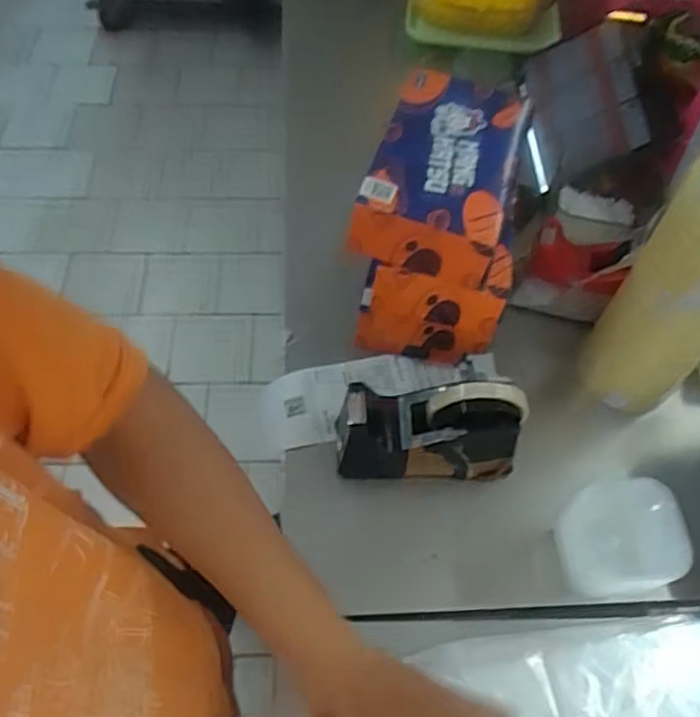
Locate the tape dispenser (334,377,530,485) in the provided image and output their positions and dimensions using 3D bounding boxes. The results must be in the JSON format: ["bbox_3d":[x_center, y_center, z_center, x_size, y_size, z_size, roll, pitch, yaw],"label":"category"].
[{"bbox_3d":[0.067,0.057,0.574,0.156,0.090,0.068,2,59,-1],"label":"tape dispenser"}]

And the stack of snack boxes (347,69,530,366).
[{"bbox_3d":[0.079,-0.108,0.600,0.133,0.205,0.166,15,60,7],"label":"stack of snack boxes"}]

